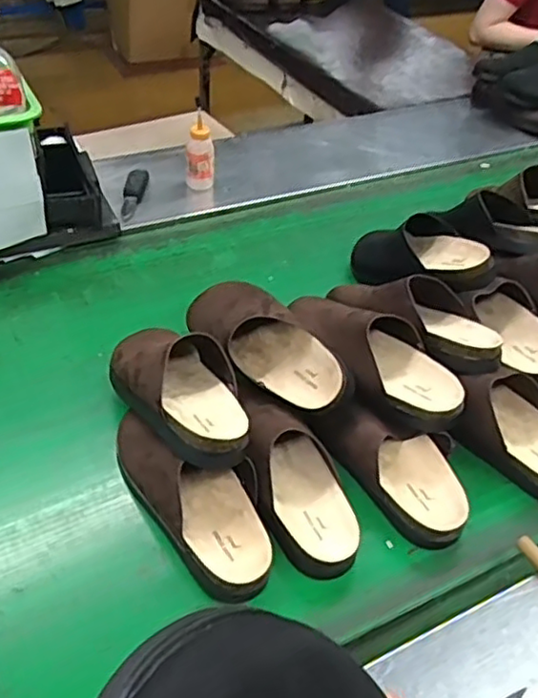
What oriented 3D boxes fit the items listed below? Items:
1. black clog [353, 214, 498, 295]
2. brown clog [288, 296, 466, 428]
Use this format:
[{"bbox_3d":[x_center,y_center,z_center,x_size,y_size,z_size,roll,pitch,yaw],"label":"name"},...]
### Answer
[{"bbox_3d":[0.216,-0.148,0.992,0.098,0.098,0.258,-23,21,-30],"label":"black clog"},{"bbox_3d":[0.122,0.007,0.840,0.270,0.080,0.112,30,49,23],"label":"brown clog"}]

